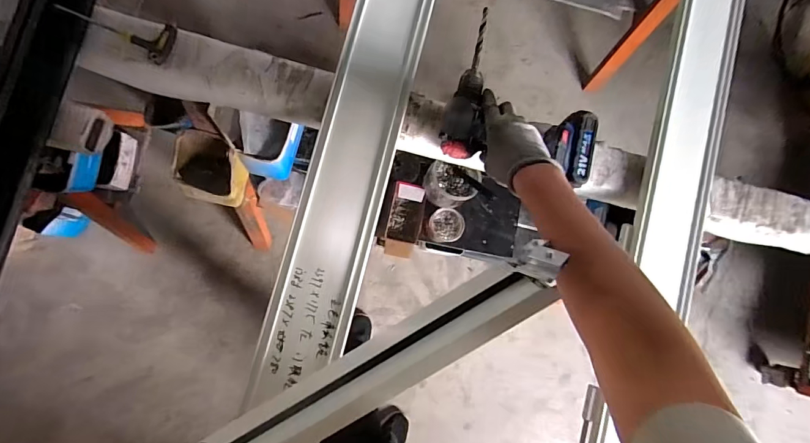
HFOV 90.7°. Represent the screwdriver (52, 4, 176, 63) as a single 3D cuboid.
[{"bbox_3d":[-0.410,-0.290,0.580,0.145,0.020,0.058,28,82,-4],"label":"screwdriver"}]

